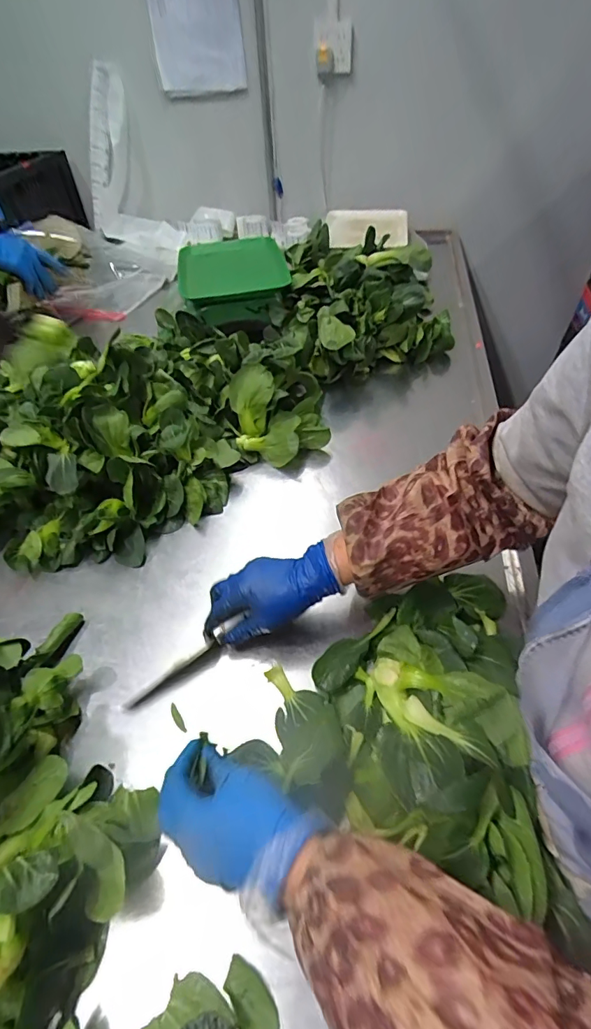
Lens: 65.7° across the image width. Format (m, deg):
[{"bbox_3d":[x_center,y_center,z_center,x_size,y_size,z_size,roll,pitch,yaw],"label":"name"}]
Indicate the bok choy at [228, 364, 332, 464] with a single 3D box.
[{"bbox_3d":[-0.022,-0.151,0.703,0.143,0.115,0.129,-9,47,-7],"label":"bok choy"}]

